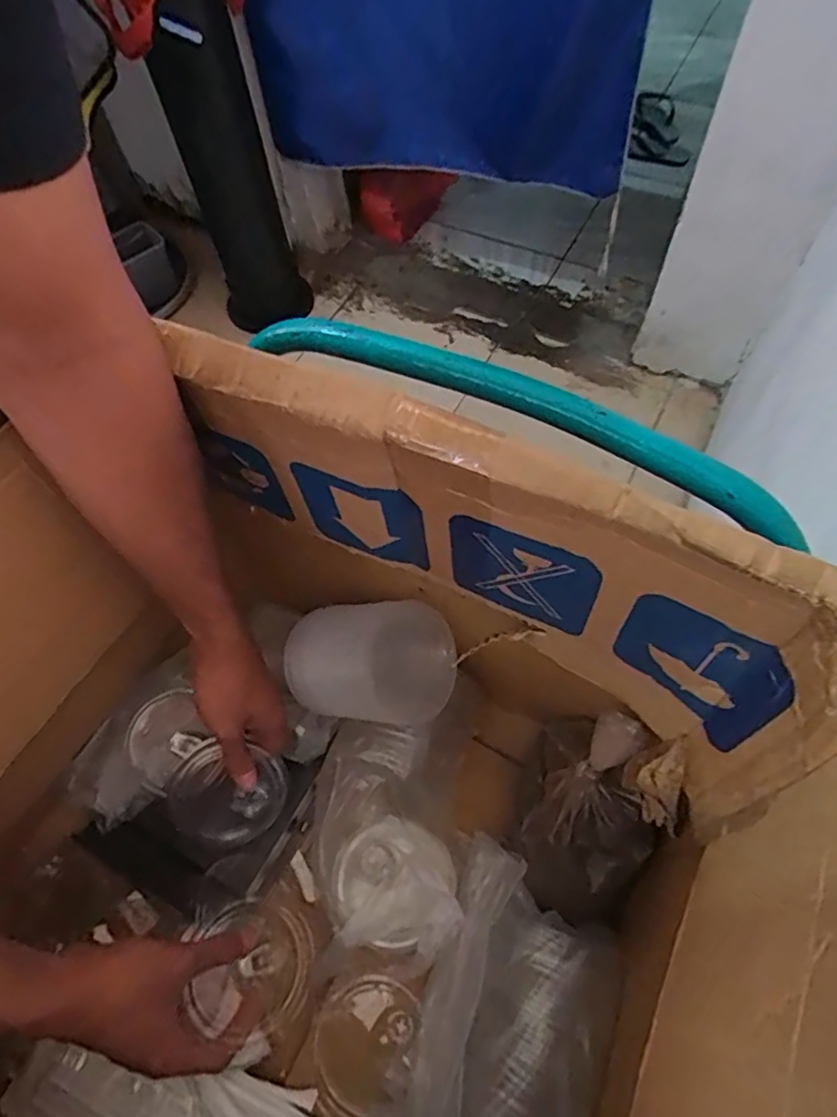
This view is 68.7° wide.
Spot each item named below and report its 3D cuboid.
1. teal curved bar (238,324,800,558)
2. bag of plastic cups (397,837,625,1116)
[{"bbox_3d":[0.050,-0.089,0.345,0.322,0.022,0.032,25,66,15],"label":"teal curved bar"},{"bbox_3d":[0.047,0.361,0.403,0.124,0.083,0.288,20,65,13],"label":"bag of plastic cups"}]

